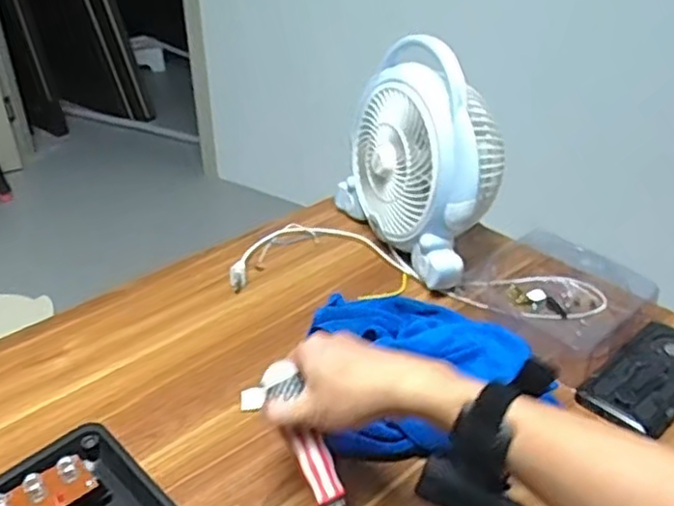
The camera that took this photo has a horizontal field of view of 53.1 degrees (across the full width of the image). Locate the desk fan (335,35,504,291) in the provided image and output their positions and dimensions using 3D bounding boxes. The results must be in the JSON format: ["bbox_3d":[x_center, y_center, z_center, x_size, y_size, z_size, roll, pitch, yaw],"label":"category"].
[{"bbox_3d":[0.106,-0.118,0.839,0.113,0.248,0.258,-18,37,-22],"label":"desk fan"}]

